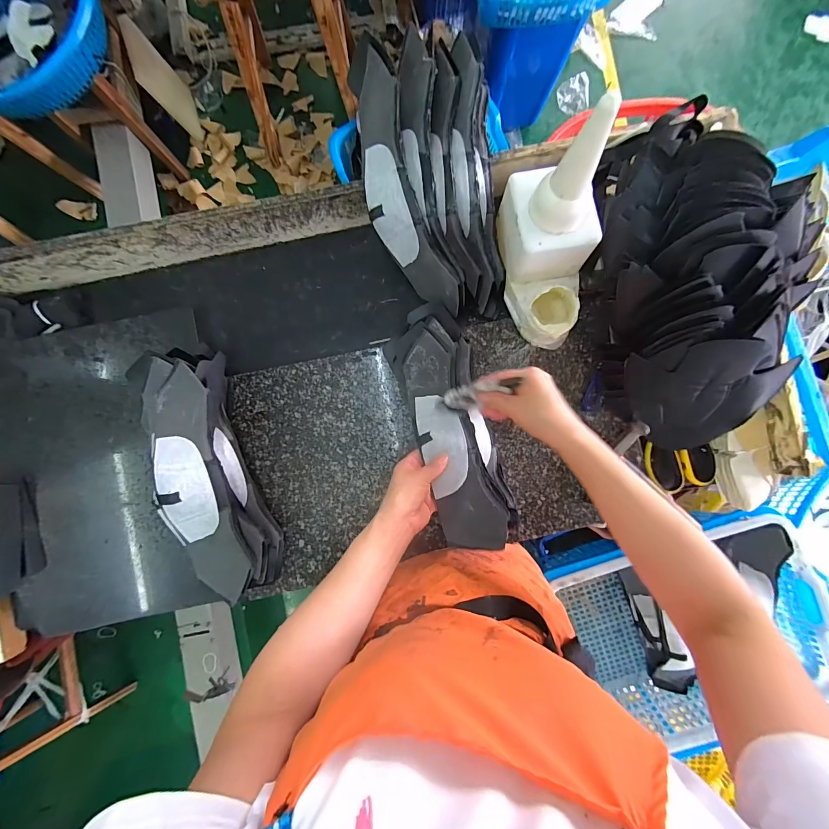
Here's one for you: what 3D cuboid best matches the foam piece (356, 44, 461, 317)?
[{"bbox_3d":[-0.021,-0.287,0.495,0.083,0.068,0.326,-21,113,-1],"label":"foam piece"}]

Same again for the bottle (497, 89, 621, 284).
[{"bbox_3d":[0.179,-0.258,0.446,0.102,0.205,0.123,-12,89,0],"label":"bottle"}]

